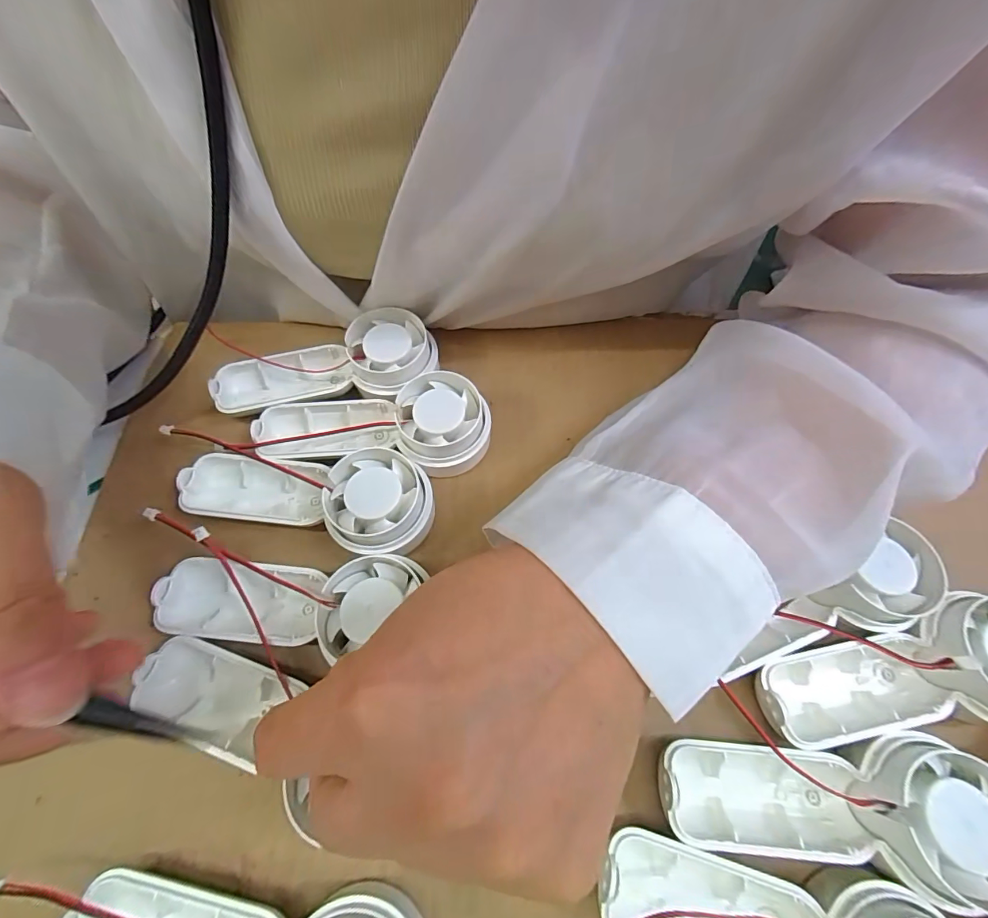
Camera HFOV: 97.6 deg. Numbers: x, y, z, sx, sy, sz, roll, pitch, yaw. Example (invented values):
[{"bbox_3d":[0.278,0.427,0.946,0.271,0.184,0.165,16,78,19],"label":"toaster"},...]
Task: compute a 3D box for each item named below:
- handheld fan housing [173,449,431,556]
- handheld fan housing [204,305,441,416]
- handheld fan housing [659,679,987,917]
[{"bbox_3d":[-0.084,0.016,0.197,0.113,0.021,0.042,8,64,4],"label":"handheld fan housing"},{"bbox_3d":[-0.086,-0.046,0.224,0.110,0.026,0.043,-13,64,-6],"label":"handheld fan housing"},{"bbox_3d":[0.113,0.113,0.148,0.105,0.026,0.043,9,64,5],"label":"handheld fan housing"}]

